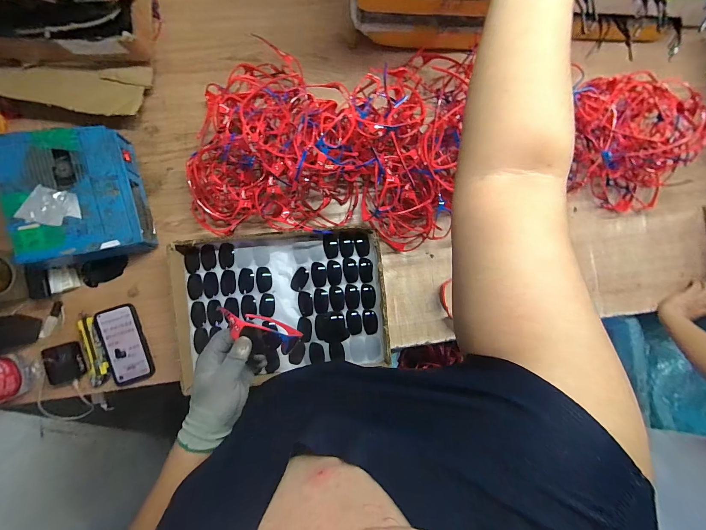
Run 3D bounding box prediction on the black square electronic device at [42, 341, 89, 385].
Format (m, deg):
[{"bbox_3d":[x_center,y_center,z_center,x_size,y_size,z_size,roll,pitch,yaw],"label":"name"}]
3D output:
[{"bbox_3d":[-0.607,0.207,0.653,0.068,0.016,0.078,-16,92,-4],"label":"black square electronic device"}]

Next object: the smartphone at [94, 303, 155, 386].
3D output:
[{"bbox_3d":[-0.489,0.171,0.659,0.079,0.013,0.167,-17,92,-4],"label":"smartphone"}]

